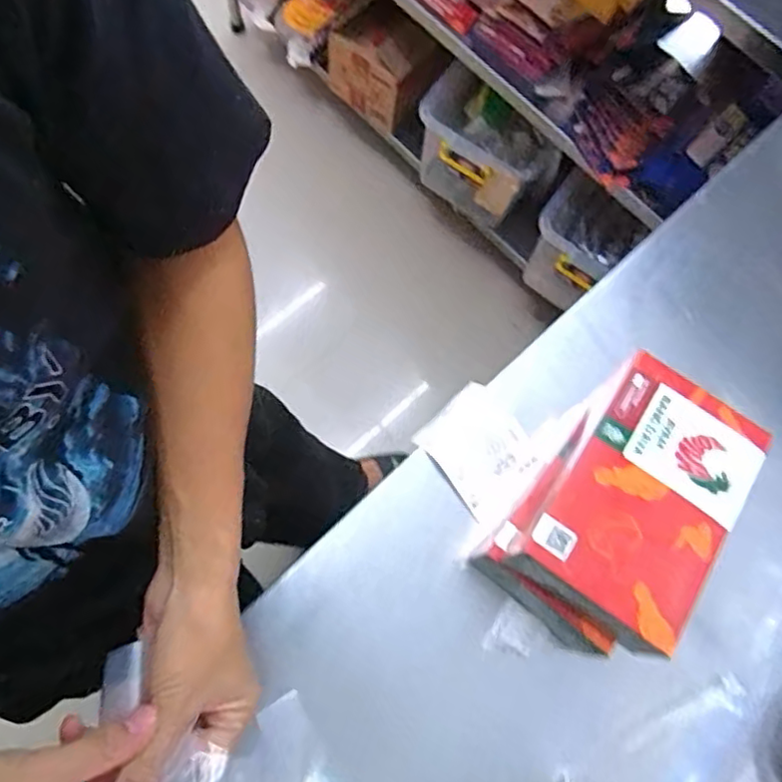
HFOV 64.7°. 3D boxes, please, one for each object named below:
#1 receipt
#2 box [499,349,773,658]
[{"bbox_3d":[0.076,0.050,0.527,0.080,0.009,0.099,-35,78,-16],"label":"receipt"},{"bbox_3d":[0.170,0.075,0.430,0.115,0.045,0.186,34,71,6],"label":"box"}]

